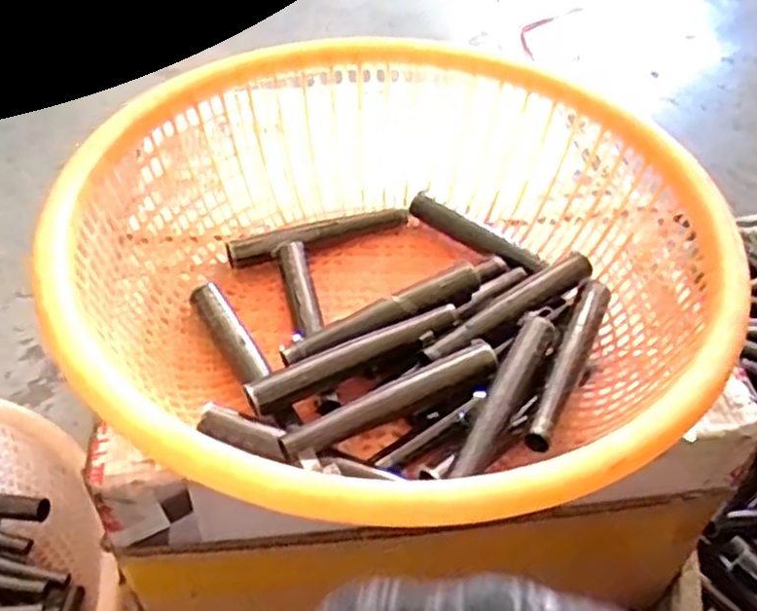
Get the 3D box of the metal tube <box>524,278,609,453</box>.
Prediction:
[{"bbox_3d":[0.125,0.029,0.494,0.019,0.017,0.155,21,50,16],"label":"metal tube"}]

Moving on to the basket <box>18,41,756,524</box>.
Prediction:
[{"bbox_3d":[0.006,-0.017,0.501,0.381,0.137,0.384,1,48,-2],"label":"basket"}]

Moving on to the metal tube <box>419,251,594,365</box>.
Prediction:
[{"bbox_3d":[0.091,0.002,0.522,0.145,0.022,0.021,-28,55,-25],"label":"metal tube"}]

